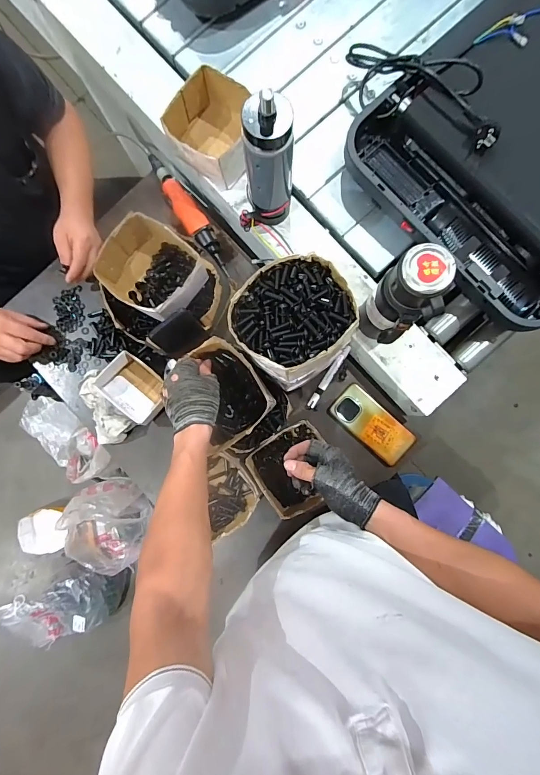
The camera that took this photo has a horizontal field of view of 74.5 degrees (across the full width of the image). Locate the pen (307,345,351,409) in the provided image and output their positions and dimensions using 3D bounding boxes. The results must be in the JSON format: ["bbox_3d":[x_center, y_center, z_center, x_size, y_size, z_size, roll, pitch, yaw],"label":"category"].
[{"bbox_3d":[0.116,-0.019,0.704,0.019,0.017,0.141,31,88,3],"label":"pen"}]

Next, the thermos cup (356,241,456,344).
[{"bbox_3d":[0.189,-0.120,0.532,0.066,0.245,0.082,-37,86,0],"label":"thermos cup"}]

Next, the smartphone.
[{"bbox_3d":[0.199,0.072,0.694,0.164,0.014,0.080,42,89,4],"label":"smartphone"}]

